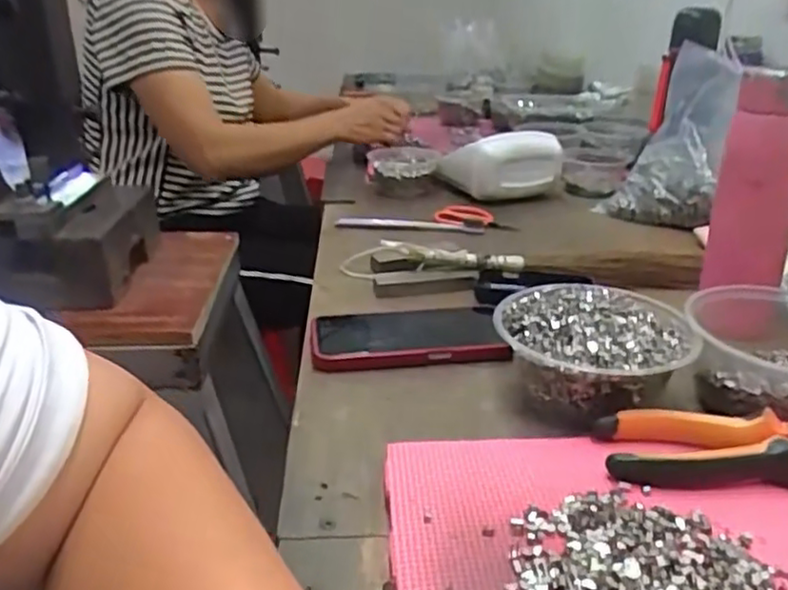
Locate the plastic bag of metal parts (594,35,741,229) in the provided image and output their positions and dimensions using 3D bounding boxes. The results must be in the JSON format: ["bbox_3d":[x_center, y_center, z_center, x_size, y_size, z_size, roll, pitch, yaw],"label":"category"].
[{"bbox_3d":[0.370,-0.202,0.880,0.137,0.227,0.073,20,-3,37],"label":"plastic bag of metal parts"}]

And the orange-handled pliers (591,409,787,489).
[{"bbox_3d":[0.199,0.088,0.399,0.146,0.023,0.051,1,24,2],"label":"orange-handled pliers"}]

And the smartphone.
[{"bbox_3d":[0.010,0.034,0.566,0.155,0.019,0.085,-2,24,-6],"label":"smartphone"}]

